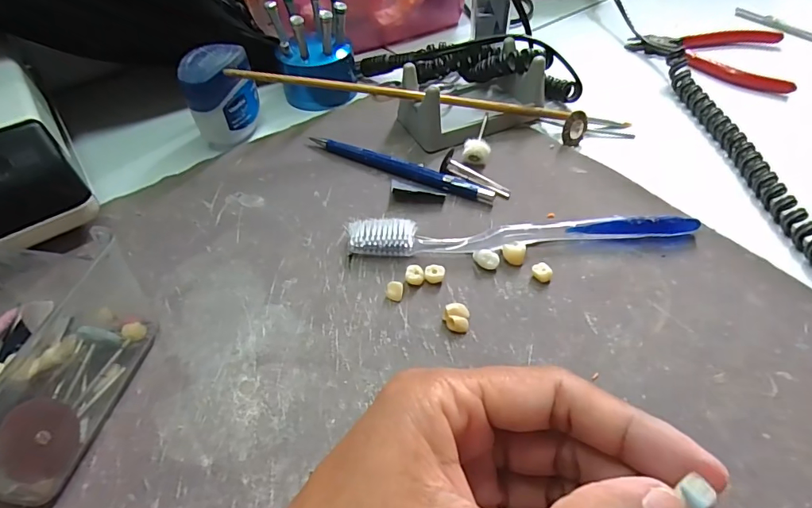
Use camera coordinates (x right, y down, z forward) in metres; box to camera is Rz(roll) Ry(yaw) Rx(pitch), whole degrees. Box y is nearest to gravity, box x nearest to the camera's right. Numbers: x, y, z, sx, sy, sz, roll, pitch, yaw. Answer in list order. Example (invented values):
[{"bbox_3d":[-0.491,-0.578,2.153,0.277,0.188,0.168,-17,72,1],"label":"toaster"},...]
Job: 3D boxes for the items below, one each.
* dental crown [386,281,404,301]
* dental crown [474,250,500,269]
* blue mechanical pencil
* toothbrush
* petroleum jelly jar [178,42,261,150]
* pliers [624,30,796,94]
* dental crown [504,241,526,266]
[{"bbox_3d":[-0.006,0.019,0.230,0.008,0.006,0.010,-1,48,1],"label":"dental crown"},{"bbox_3d":[0.042,0.004,0.240,0.014,0.008,0.008,10,50,11],"label":"dental crown"},{"bbox_3d":[-0.006,-0.057,0.296,0.132,0.007,0.012,22,53,20],"label":"blue mechanical pencil"},{"bbox_3d":[0.062,-0.010,0.248,0.186,0.013,0.018,-1,48,2],"label":"toothbrush"},{"bbox_3d":[-0.129,-0.110,0.316,0.039,0.060,0.054,16,51,16],"label":"petroleum jelly jar"},{"bbox_3d":[0.256,-0.175,0.391,0.119,0.013,0.098,17,51,17],"label":"pliers"},{"bbox_3d":[0.058,0.000,0.243,0.012,0.009,0.009,10,50,11],"label":"dental crown"}]

